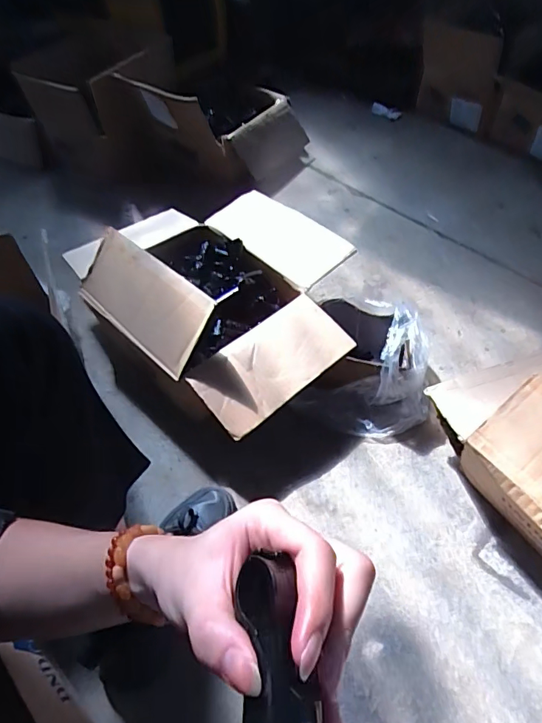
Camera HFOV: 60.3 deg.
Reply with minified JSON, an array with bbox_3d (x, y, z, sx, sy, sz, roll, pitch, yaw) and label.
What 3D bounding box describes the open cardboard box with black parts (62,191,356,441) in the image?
[{"bbox_3d":[-0.091,-0.160,0.893,0.434,0.184,0.577,-38,58,-23],"label":"open cardboard box with black parts"}]

